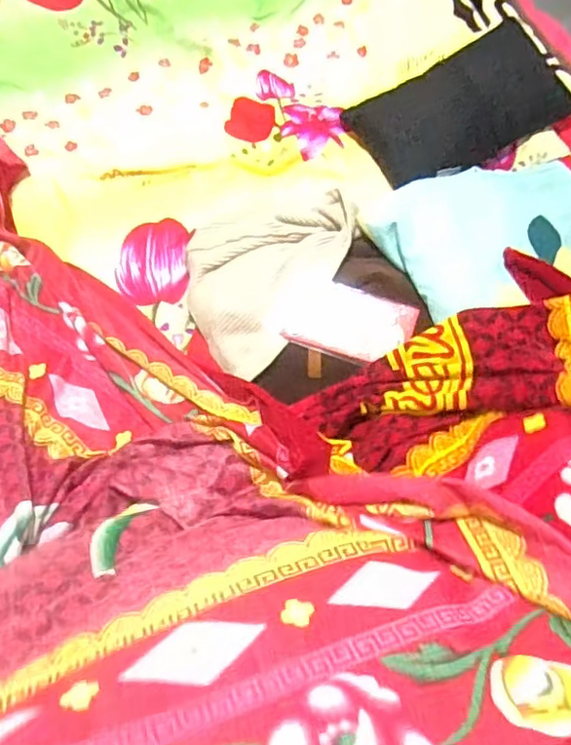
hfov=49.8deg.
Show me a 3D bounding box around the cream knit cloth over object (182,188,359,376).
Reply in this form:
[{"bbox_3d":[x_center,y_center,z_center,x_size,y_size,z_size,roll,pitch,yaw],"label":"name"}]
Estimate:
[{"bbox_3d":[-0.034,-0.168,0.902,0.213,0.038,0.334,33,71,13],"label":"cream knit cloth over object"}]

